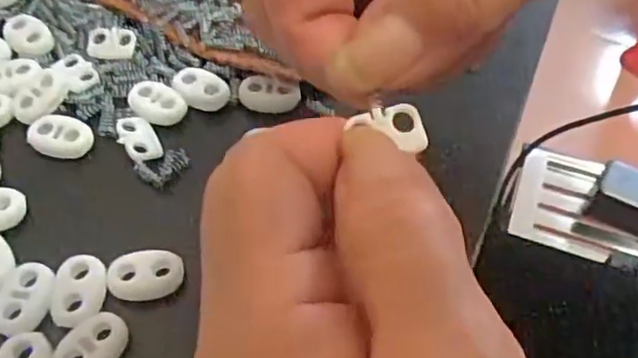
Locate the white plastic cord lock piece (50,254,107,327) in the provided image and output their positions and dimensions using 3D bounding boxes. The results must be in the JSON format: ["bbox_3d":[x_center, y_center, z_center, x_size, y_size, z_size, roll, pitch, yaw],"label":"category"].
[{"bbox_3d":[-0.071,0.032,0.194,0.015,0.004,0.022,-7,56,-6],"label":"white plastic cord lock piece"}]

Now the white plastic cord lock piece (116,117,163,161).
[{"bbox_3d":[-0.063,-0.014,0.228,0.013,0.004,0.019,-24,59,-17],"label":"white plastic cord lock piece"}]

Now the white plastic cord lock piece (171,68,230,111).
[{"bbox_3d":[-0.044,-0.035,0.241,0.025,0.004,0.015,27,59,16],"label":"white plastic cord lock piece"}]

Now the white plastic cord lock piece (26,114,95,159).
[{"bbox_3d":[-0.091,-0.016,0.228,0.022,0.004,0.014,8,56,4],"label":"white plastic cord lock piece"}]

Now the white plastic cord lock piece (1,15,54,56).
[{"bbox_3d":[-0.116,-0.057,0.258,0.024,0.004,0.014,39,63,23],"label":"white plastic cord lock piece"}]

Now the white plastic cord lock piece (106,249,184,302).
[{"bbox_3d":[-0.053,0.029,0.197,0.022,0.004,0.014,-2,55,-3],"label":"white plastic cord lock piece"}]

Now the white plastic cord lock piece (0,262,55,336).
[{"bbox_3d":[-0.087,0.034,0.190,0.016,0.004,0.022,3,55,1],"label":"white plastic cord lock piece"}]

